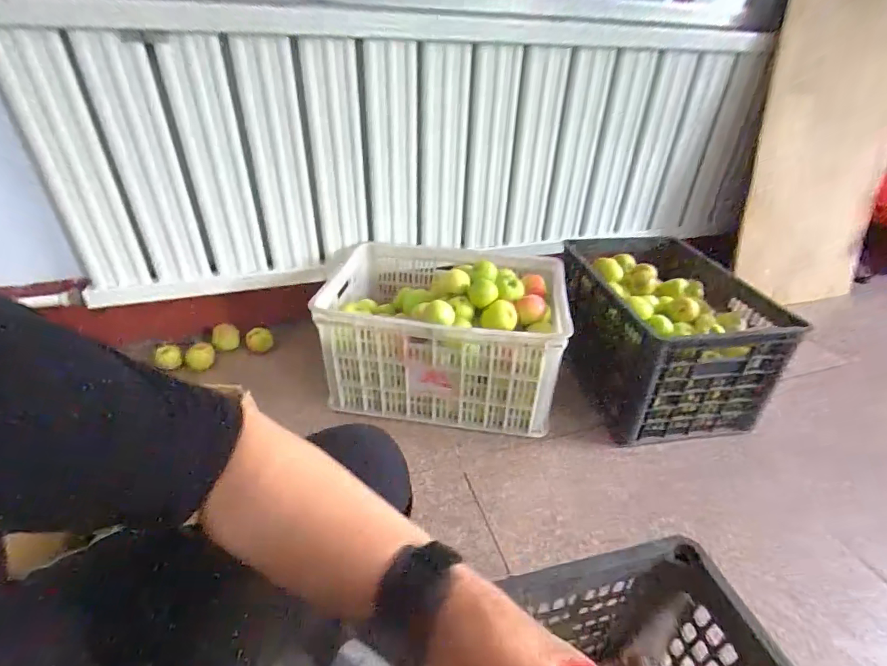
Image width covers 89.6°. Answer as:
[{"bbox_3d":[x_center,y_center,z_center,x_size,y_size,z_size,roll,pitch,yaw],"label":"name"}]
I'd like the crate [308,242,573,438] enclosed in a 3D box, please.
[{"bbox_3d":[0.001,-0.017,1.073,0.528,0.280,0.370,7,36,7],"label":"crate"}]

